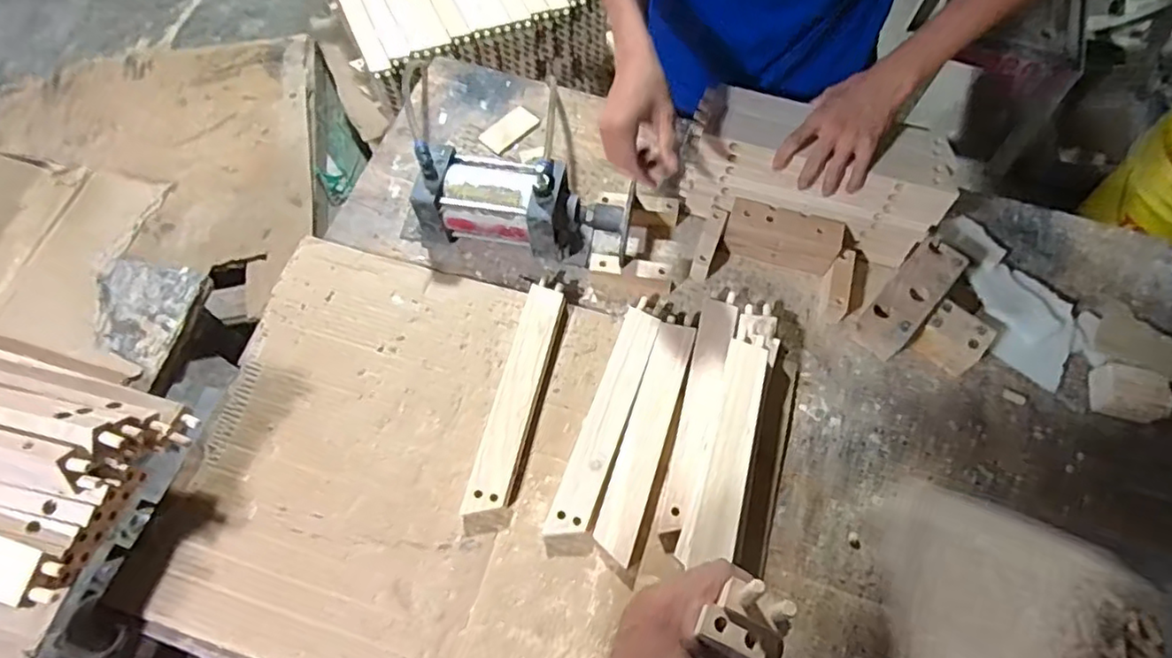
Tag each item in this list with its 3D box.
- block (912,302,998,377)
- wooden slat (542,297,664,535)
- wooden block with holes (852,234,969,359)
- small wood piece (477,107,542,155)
[{"bbox_3d":[0.442,0.015,0.770,0.068,0.064,0.062,42,70,18],"label":"block"},{"bbox_3d":[0.029,0.097,0.749,0.048,0.031,0.301,18,65,9],"label":"wooden slat"},{"bbox_3d":[0.388,-0.039,0.755,0.059,0.030,0.164,40,70,18],"label":"wooden block with holes"},{"bbox_3d":[-0.115,-0.302,0.957,0.050,0.008,0.091,39,69,17],"label":"small wood piece"}]

